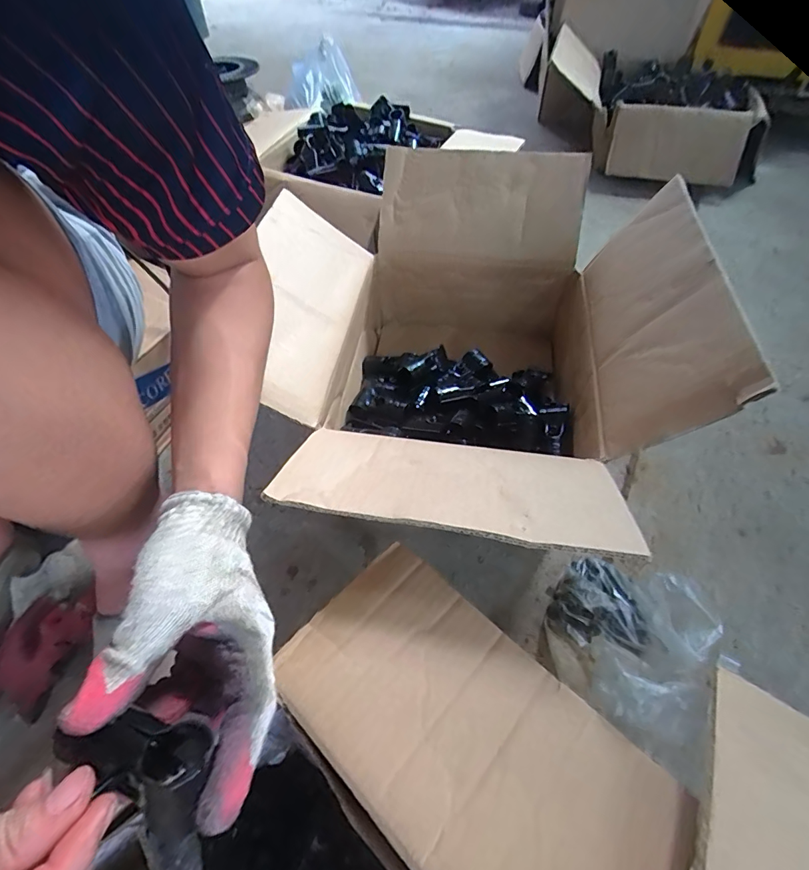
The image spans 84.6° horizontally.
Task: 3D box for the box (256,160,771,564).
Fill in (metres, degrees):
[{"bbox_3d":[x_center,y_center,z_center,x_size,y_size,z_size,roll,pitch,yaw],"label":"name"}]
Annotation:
[{"bbox_3d":[0.059,-0.105,0.515,0.439,0.235,0.531,7,54,6],"label":"box"}]

